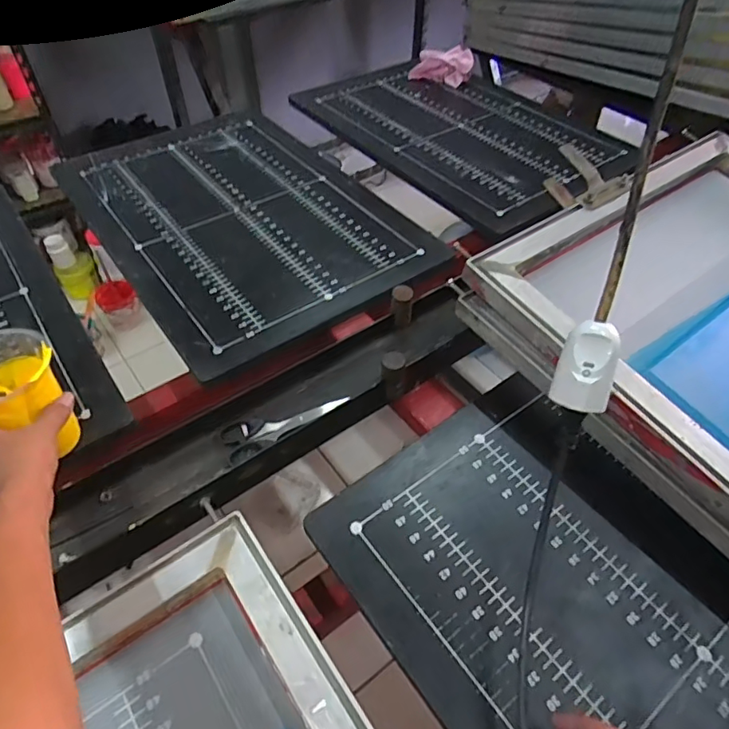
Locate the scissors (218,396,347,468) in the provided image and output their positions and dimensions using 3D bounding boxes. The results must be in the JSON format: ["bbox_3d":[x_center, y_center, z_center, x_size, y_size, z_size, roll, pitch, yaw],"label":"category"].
[{"bbox_3d":[-0.082,0.059,0.554,0.132,0.018,0.047,-23,54,-19],"label":"scissors"}]

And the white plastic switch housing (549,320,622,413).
[{"bbox_3d":[0.167,0.002,0.393,0.041,0.026,0.065,22,98,23],"label":"white plastic switch housing"}]

